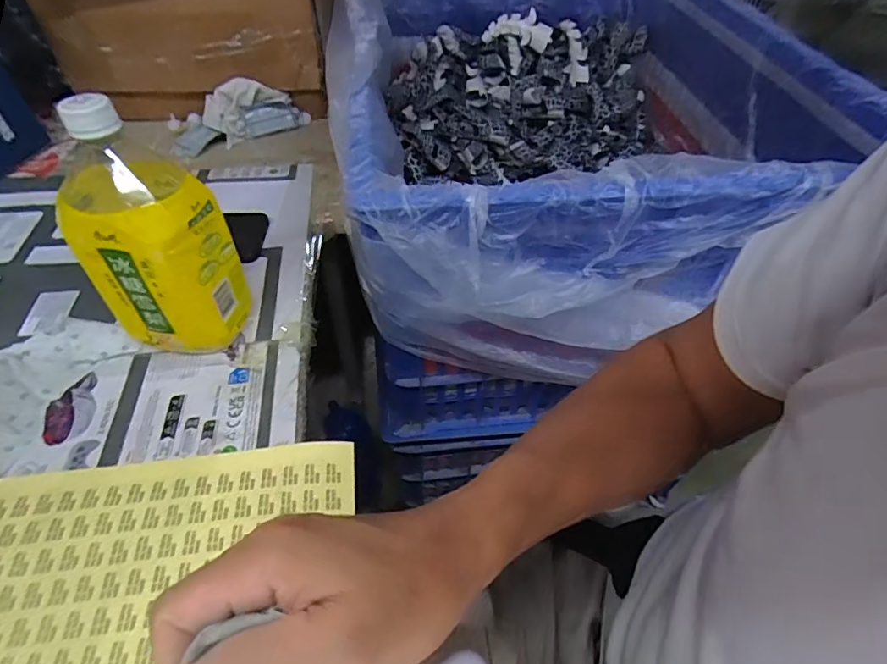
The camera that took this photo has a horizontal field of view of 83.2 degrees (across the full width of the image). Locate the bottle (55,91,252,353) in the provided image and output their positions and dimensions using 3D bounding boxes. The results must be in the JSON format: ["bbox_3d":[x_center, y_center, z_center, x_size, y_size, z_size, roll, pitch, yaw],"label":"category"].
[{"bbox_3d":[-0.222,-0.069,0.391,0.097,0.187,0.084,5,48,3],"label":"bottle"}]

